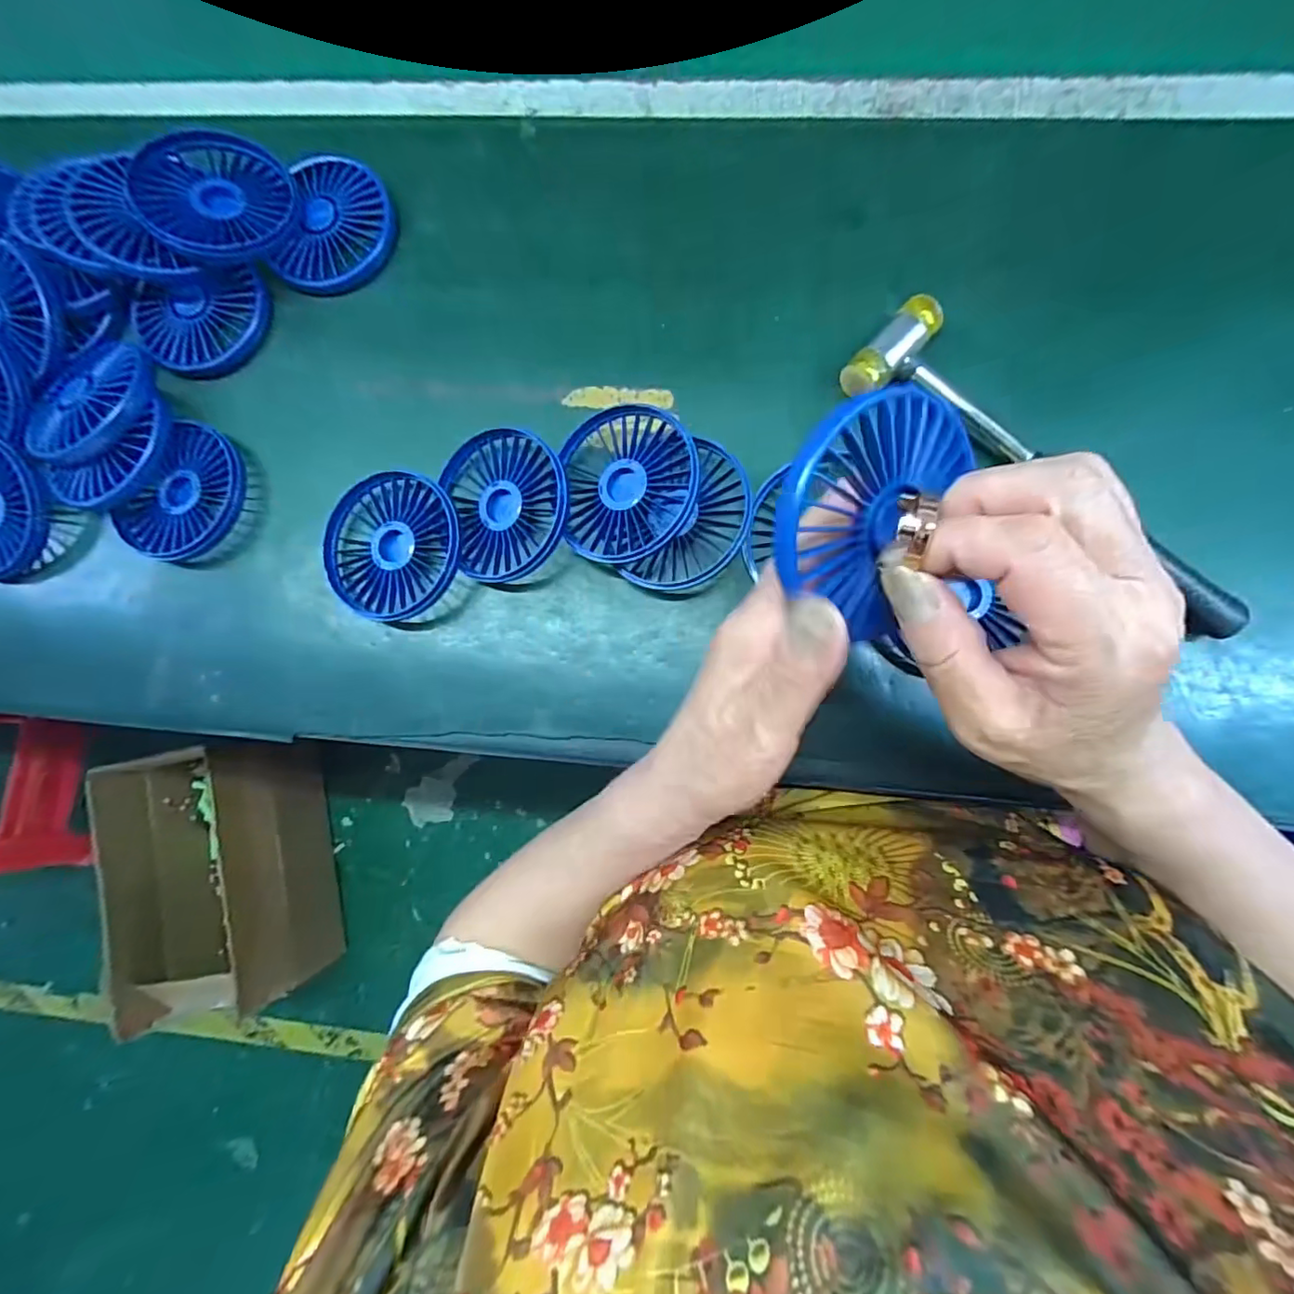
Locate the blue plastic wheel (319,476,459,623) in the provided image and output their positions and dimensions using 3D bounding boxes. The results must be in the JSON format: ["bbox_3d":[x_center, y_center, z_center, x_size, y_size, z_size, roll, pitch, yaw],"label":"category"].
[{"bbox_3d":[-0.151,-0.060,0.332,0.084,0.022,0.085,-1,84,6],"label":"blue plastic wheel"}]

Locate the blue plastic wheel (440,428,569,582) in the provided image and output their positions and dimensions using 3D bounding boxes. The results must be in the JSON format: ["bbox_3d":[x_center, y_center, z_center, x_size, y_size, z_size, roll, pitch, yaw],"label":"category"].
[{"bbox_3d":[-0.083,-0.084,0.327,0.075,0.013,0.084,-14,84,13],"label":"blue plastic wheel"}]

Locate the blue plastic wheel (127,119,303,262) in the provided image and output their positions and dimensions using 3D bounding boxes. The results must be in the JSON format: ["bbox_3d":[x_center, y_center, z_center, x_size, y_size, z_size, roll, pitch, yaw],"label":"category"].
[{"bbox_3d":[-0.268,-0.284,0.344,0.083,0.012,0.089,-21,87,-20],"label":"blue plastic wheel"}]

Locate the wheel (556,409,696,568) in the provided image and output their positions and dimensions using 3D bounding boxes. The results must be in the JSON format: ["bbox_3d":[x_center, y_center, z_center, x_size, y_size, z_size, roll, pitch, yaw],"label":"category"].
[{"bbox_3d":[-0.009,-0.093,0.317,0.082,0.019,0.086,-1,88,22],"label":"wheel"}]

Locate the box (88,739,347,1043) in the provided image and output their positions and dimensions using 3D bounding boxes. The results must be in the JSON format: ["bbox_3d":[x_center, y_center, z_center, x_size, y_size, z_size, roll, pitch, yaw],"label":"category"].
[{"bbox_3d":[-0.695,0.368,0.951,0.236,0.263,0.394,-15,83,2],"label":"box"}]

